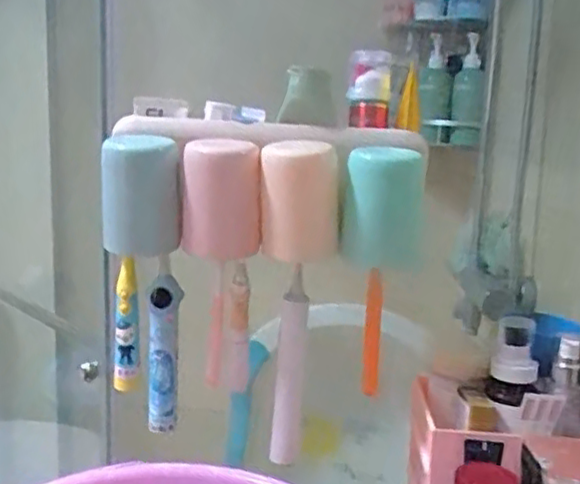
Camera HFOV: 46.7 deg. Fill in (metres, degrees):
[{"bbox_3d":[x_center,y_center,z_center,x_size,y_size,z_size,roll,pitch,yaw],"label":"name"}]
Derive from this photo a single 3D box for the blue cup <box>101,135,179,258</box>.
[{"bbox_3d":[-0.138,-0.043,0.618,0.065,0.102,0.063,0,11,-14],"label":"blue cup"}]

